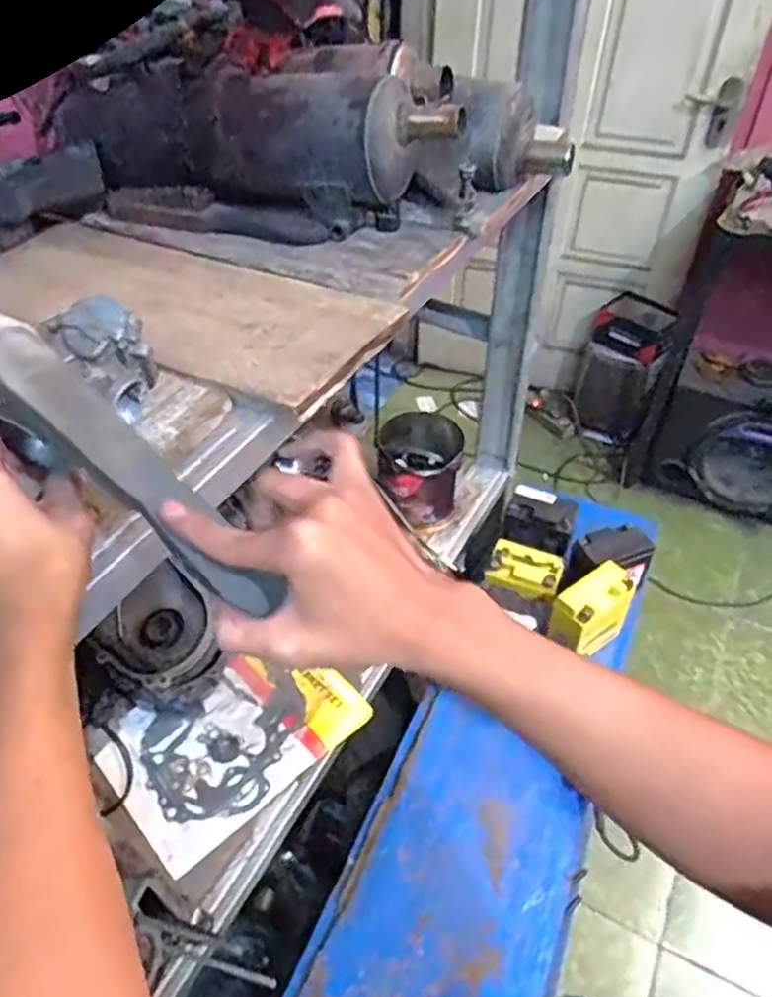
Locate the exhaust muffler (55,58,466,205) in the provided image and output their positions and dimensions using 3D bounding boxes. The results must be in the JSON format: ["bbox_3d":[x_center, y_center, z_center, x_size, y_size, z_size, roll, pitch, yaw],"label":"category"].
[{"bbox_3d":[-0.130,-0.384,0.732,0.412,0.106,0.115,14,45,13],"label":"exhaust muffler"}]

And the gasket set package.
[{"bbox_3d":[-0.202,0.316,0.966,0.312,0.023,0.208,-34,57,-27],"label":"gasket set package"}]

